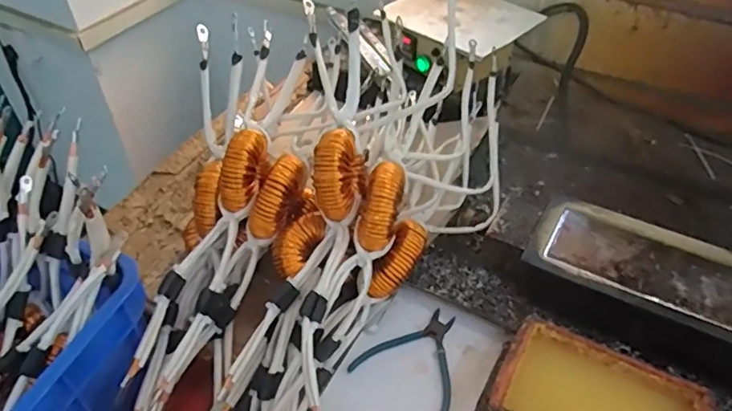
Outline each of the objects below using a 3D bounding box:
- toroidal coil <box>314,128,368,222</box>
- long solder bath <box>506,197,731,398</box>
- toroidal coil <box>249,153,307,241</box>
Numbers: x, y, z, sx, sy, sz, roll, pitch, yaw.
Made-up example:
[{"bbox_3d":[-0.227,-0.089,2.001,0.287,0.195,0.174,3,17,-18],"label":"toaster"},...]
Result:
[{"bbox_3d":[-0.031,-0.040,0.683,0.057,0.081,0.089,2,44,2],"label":"toroidal coil"},{"bbox_3d":[0.386,0.118,0.677,0.380,0.085,0.150,24,49,23],"label":"long solder bath"},{"bbox_3d":[-0.107,-0.009,0.720,0.044,0.092,0.100,21,48,21],"label":"toroidal coil"}]

